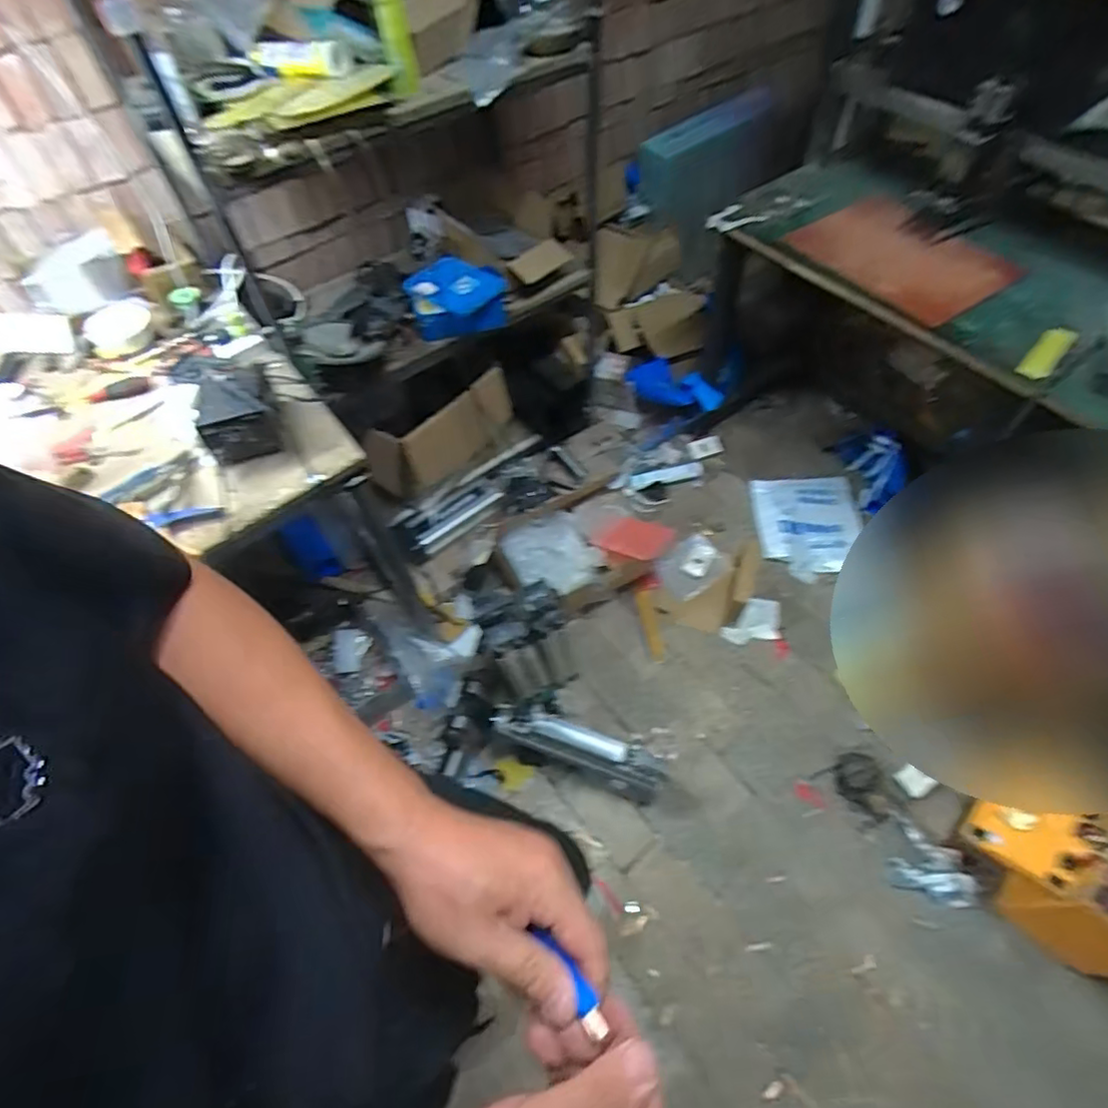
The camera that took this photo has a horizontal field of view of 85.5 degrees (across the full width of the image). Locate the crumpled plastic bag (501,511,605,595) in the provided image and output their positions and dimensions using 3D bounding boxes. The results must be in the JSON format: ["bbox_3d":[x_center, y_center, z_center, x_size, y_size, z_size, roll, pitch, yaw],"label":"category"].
[{"bbox_3d":[-0.003,0.002,1.501,0.220,0.053,0.196,-19,60,-8],"label":"crumpled plastic bag"}]

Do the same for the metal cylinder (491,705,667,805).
[{"bbox_3d":[0.056,0.426,1.306,0.401,0.101,0.089,23,62,0],"label":"metal cylinder"}]

